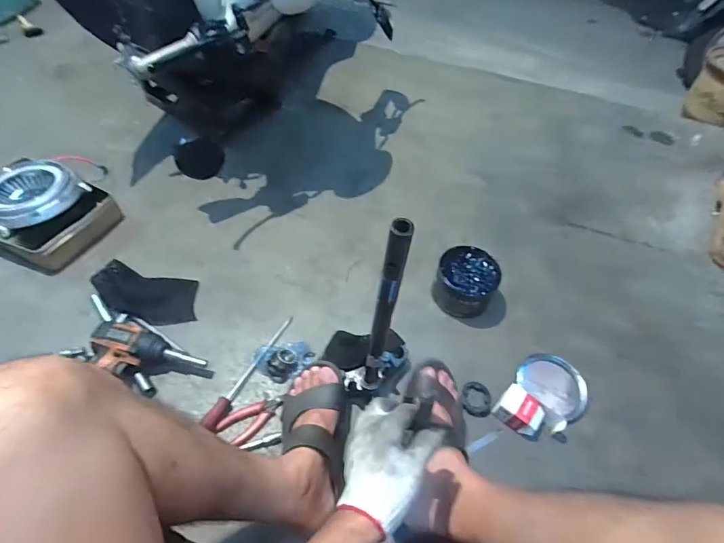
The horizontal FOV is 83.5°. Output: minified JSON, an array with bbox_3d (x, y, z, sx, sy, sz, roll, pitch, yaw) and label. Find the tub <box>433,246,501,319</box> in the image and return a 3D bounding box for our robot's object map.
[{"bbox_3d":[0.215,0.024,0.846,0.120,0.081,0.125,2,54,-2],"label":"tub"}]

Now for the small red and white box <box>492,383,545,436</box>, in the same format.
[{"bbox_3d":[0.276,0.239,0.701,0.073,0.043,0.057,35,60,20],"label":"small red and white box"}]

